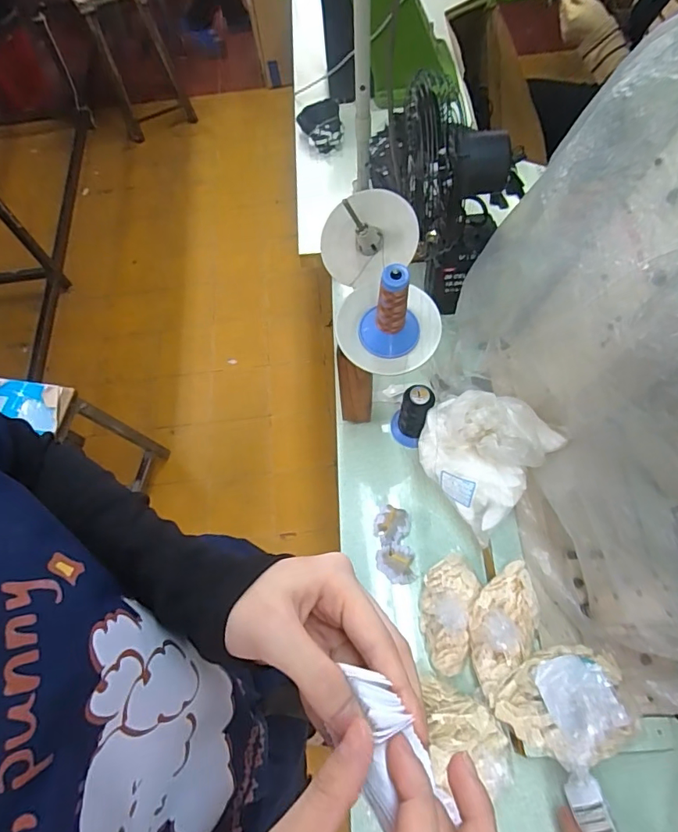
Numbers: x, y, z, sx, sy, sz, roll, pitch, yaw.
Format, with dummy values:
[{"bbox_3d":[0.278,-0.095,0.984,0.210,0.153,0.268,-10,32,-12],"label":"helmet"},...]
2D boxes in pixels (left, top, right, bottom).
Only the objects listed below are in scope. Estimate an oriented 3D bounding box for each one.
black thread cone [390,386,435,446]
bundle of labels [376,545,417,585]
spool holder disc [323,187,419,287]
[{"bbox_3d":[0.105,0.001,0.721,0.051,0.120,0.048,17,68,12],"label":"black thread cone"},{"bbox_3d":[0.079,0.206,0.676,0.050,0.016,0.050,-7,65,1],"label":"bundle of labels"},{"bbox_3d":[0.032,-0.224,0.615,0.130,0.042,0.113,-33,85,25],"label":"spool holder disc"}]

